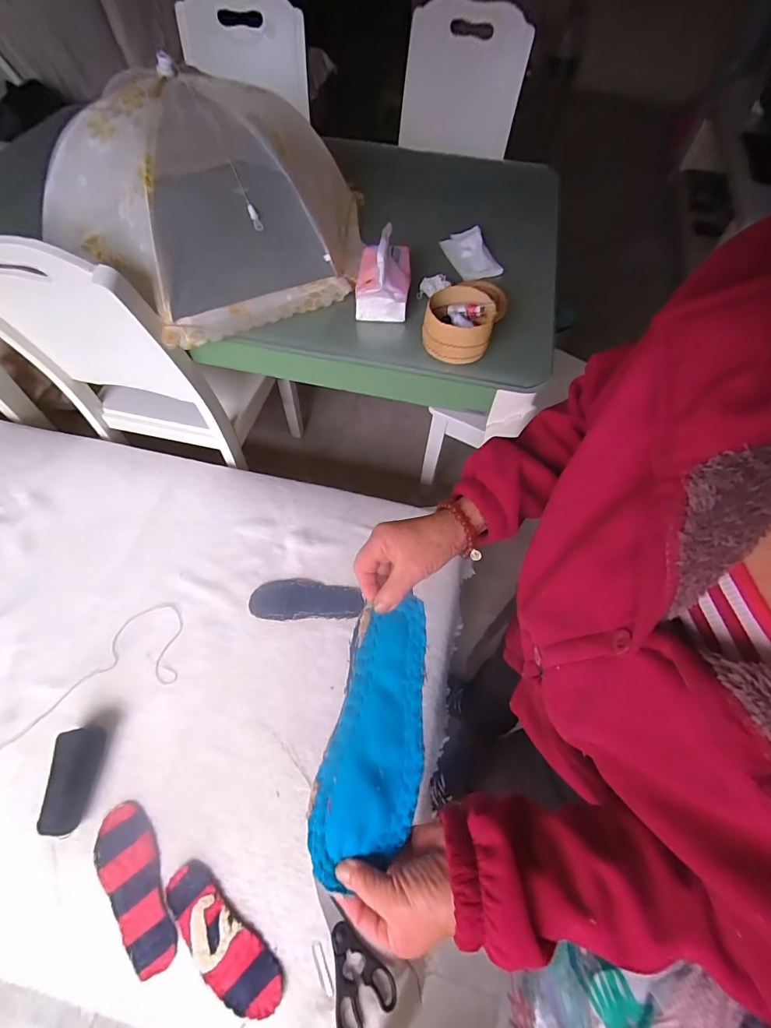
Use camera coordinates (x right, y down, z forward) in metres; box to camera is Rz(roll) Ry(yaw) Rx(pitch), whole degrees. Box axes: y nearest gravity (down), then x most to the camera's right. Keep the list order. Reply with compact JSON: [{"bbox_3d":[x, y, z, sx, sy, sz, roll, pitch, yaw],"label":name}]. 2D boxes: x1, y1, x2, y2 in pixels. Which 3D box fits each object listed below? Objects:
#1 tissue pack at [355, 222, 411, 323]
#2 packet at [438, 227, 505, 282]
[{"bbox_3d":[-0.001,-0.422,0.765,0.089,0.090,0.136,7,60,2],"label":"tissue pack"},{"bbox_3d":[0.167,-0.530,0.880,0.087,0.026,0.139,-13,61,-9],"label":"packet"}]

